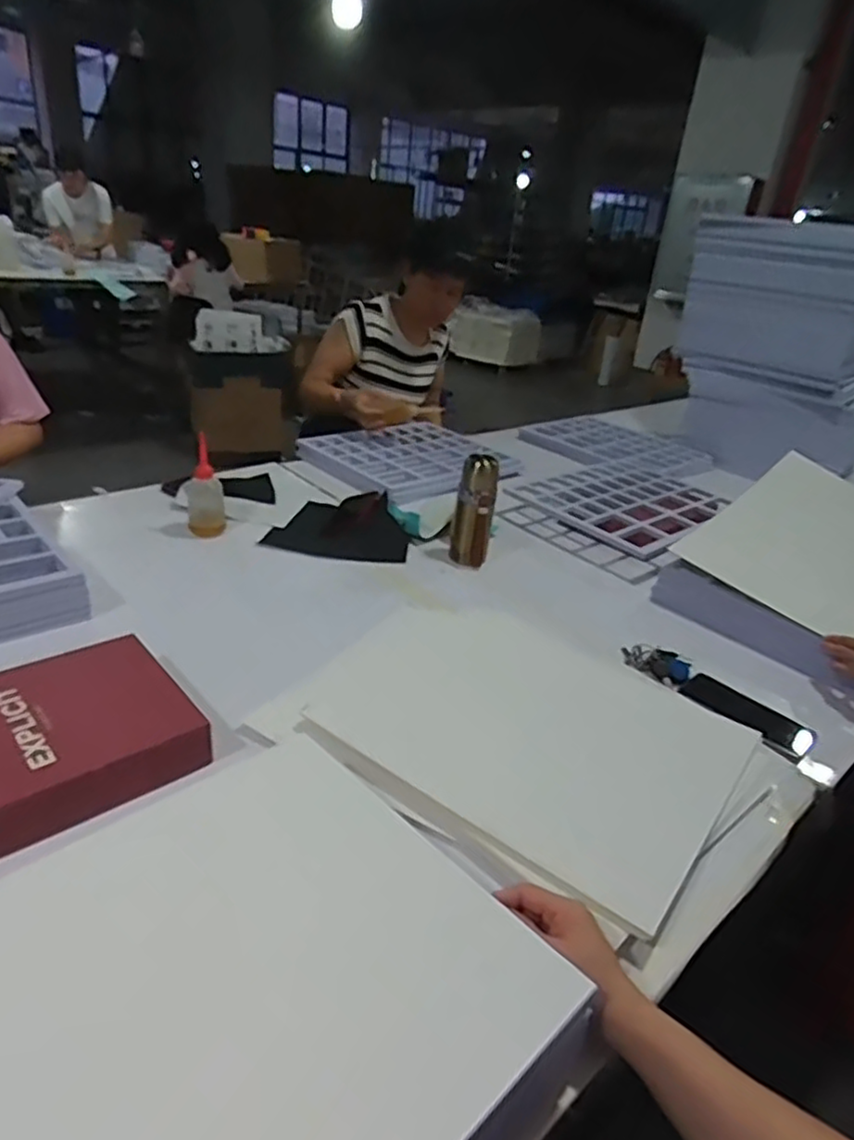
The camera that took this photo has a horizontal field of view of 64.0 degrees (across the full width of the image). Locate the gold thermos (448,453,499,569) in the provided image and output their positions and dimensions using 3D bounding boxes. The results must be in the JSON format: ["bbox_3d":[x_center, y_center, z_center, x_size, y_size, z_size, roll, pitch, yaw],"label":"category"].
[{"bbox_3d":[0.082,-0.106,1.204,0.070,0.179,0.057,8,27,2],"label":"gold thermos"}]

